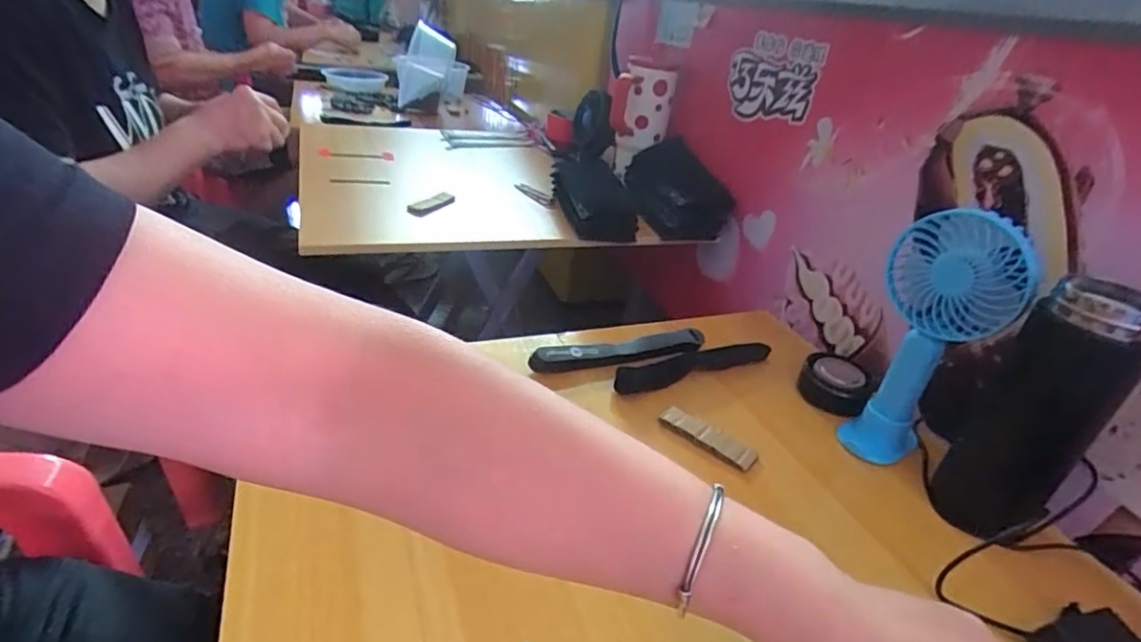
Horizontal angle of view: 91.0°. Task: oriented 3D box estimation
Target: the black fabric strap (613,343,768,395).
[{"bbox_3d":[0.130,0.048,0.584,0.201,0.022,0.027,-12,35,-31],"label":"black fabric strap"}]

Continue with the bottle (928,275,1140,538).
[{"bbox_3d":[0.356,0.071,0.430,0.070,0.195,0.075,-19,40,-39],"label":"bottle"}]

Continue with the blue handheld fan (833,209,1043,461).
[{"bbox_3d":[0.310,0.020,0.488,0.084,0.213,0.081,14,30,10],"label":"blue handheld fan"}]

